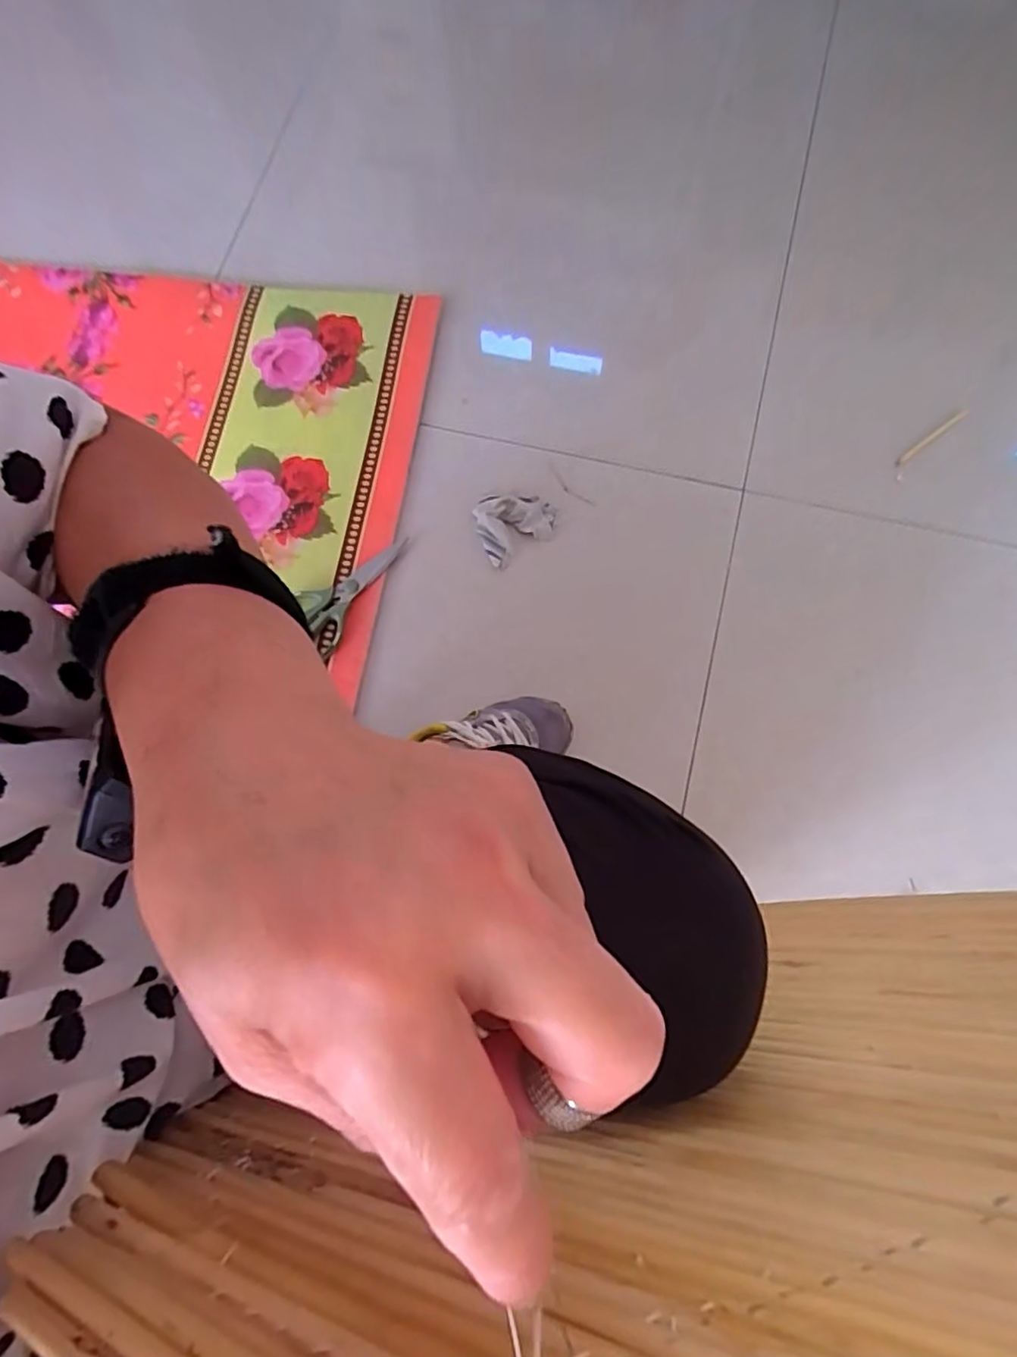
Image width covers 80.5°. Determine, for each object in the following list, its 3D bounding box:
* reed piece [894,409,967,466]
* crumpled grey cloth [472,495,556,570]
[{"bbox_3d":[0.566,-0.322,0.801,0.119,0.006,0.011,-37,77,-8],"label":"reed piece"},{"bbox_3d":[0.006,-0.212,0.799,0.111,0.024,0.091,-34,77,-5],"label":"crumpled grey cloth"}]

